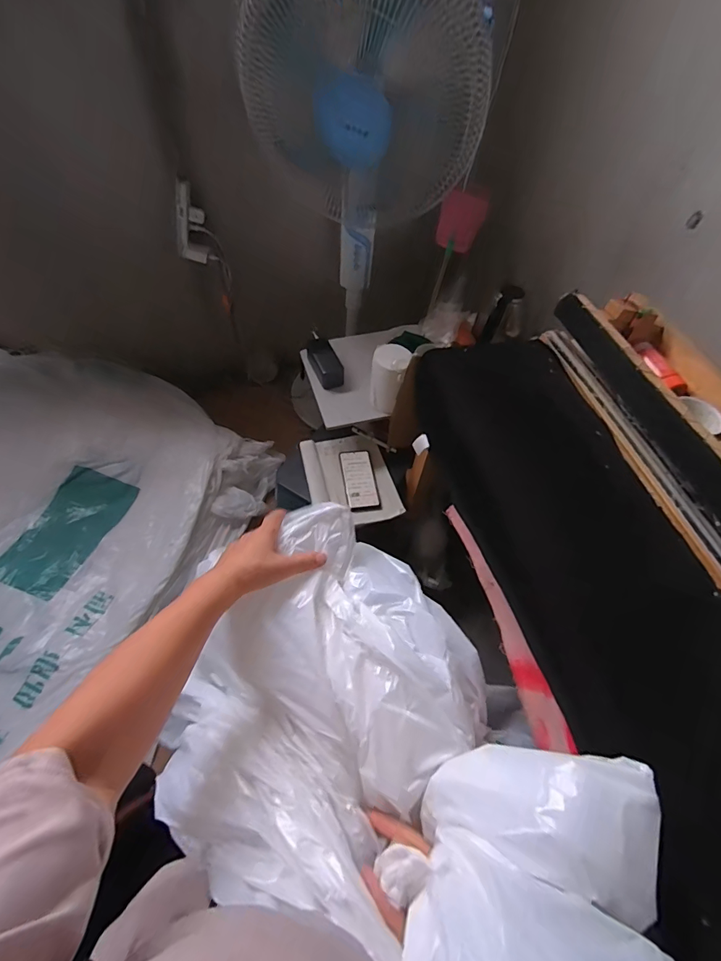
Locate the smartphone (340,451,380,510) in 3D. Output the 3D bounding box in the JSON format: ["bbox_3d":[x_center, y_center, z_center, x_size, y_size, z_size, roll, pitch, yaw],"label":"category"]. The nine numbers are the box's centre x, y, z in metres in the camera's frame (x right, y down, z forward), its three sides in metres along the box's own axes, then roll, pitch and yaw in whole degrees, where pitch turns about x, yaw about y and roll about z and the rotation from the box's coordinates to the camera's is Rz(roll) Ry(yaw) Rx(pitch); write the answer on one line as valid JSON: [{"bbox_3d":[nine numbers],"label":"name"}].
[{"bbox_3d":[-0.003,-0.004,0.984,0.072,0.012,0.160,-5,54,-9],"label":"smartphone"}]

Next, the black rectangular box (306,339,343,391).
[{"bbox_3d":[-0.091,-0.291,1.025,0.060,0.048,0.145,-20,58,-18],"label":"black rectangular box"}]

